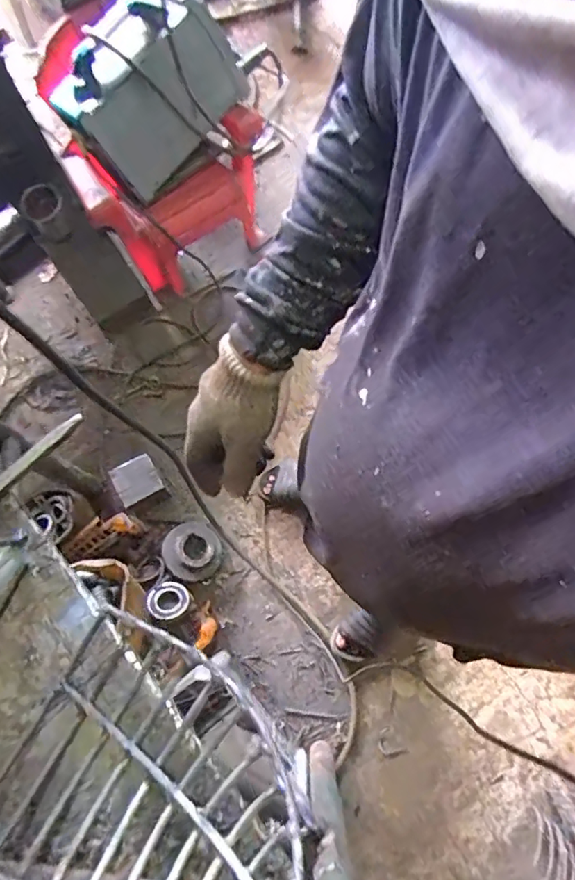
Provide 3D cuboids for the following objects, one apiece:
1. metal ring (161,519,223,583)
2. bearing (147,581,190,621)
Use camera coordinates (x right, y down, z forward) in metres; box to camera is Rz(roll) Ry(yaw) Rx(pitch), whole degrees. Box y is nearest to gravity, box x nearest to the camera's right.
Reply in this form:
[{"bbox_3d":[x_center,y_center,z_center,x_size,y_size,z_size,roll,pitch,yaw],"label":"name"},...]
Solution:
[{"bbox_3d":[-0.216,0.256,1.204,0.138,0.051,0.135,8,68,-21],"label":"metal ring"},{"bbox_3d":[-0.267,0.361,1.165,0.089,0.029,0.079,-18,73,-6],"label":"bearing"}]

